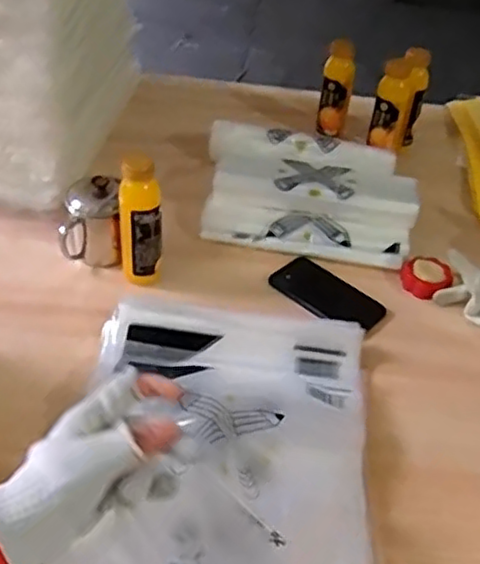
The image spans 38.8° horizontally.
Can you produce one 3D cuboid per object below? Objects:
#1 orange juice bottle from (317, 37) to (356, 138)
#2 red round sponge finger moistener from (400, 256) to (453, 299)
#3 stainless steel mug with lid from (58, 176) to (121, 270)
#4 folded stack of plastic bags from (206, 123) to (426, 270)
[{"bbox_3d":[0.164,-0.328,1.157,0.049,0.158,0.051,12,42,7],"label":"orange juice bottle"},{"bbox_3d":[0.257,-0.007,0.940,0.068,0.027,0.065,3,42,-3],"label":"red round sponge finger moistener"},{"bbox_3d":[-0.200,-0.091,0.923,0.076,0.115,0.095,0,42,-7],"label":"stainless steel mug with lid"},{"bbox_3d":[0.099,-0.143,1.027,0.321,0.065,0.239,10,42,4],"label":"folded stack of plastic bags"}]

